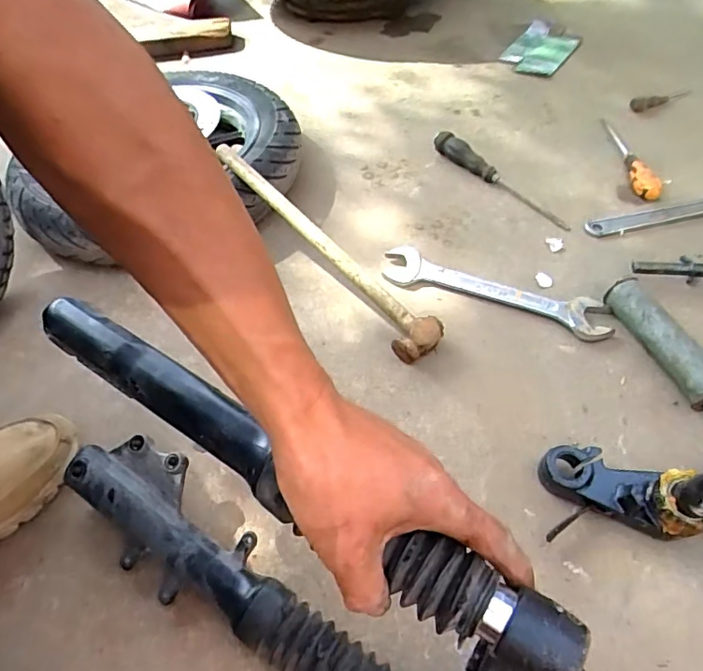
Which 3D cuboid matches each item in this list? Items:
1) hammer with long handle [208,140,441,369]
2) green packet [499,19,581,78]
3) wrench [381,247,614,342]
[{"bbox_3d":[-0.041,-0.122,0.665,0.063,0.077,0.405,-32,56,-18],"label":"hammer with long handle"},{"bbox_3d":[0.359,-0.550,1.002,0.100,0.031,0.152,34,62,27],"label":"green packet"},{"bbox_3d":[0.171,-0.059,0.644,0.278,0.016,0.051,21,57,20],"label":"wrench"}]

